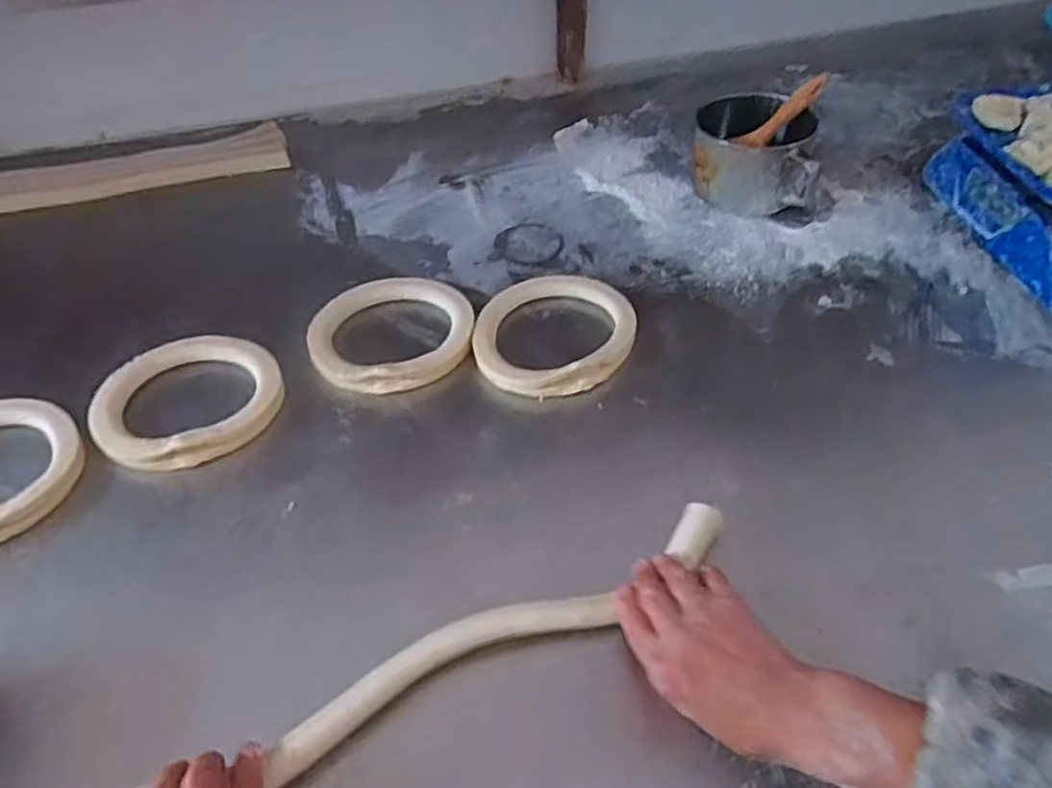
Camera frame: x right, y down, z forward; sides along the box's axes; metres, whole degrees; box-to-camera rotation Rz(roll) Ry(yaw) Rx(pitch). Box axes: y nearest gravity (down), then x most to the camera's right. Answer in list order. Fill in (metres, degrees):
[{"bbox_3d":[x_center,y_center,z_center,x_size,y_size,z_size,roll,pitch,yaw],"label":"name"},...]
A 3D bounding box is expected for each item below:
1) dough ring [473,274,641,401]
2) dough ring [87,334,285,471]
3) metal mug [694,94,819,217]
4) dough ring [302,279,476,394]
[{"bbox_3d":[0.029,-0.061,0.757,0.160,0.028,0.159,-2,46,2],"label":"dough ring"},{"bbox_3d":[-0.329,0.004,0.718,0.170,0.032,0.170,-2,46,2],"label":"dough ring"},{"bbox_3d":[0.276,-0.291,0.897,0.140,0.105,0.122,7,47,12],"label":"metal mug"},{"bbox_3d":[-0.138,-0.062,0.766,0.167,0.027,0.152,-2,46,2],"label":"dough ring"}]

